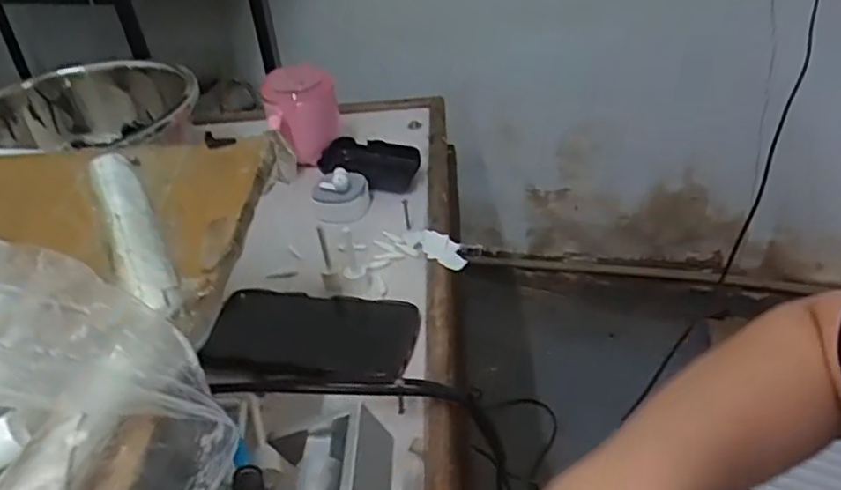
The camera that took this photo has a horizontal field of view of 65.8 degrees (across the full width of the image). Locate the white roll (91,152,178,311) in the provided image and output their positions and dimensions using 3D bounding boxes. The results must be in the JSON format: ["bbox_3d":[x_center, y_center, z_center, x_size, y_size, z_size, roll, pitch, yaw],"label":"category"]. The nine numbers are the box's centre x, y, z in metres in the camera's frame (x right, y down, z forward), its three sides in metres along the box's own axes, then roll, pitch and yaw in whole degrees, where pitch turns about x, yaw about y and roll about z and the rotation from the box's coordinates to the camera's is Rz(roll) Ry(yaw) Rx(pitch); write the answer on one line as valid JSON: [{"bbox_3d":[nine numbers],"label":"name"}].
[{"bbox_3d":[-0.165,-0.012,0.372,0.024,0.015,0.170,-22,40,-20],"label":"white roll"}]

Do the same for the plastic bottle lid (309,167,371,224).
[{"bbox_3d":[-0.079,-0.048,0.648,0.058,0.040,0.051,-9,37,-4],"label":"plastic bottle lid"}]

